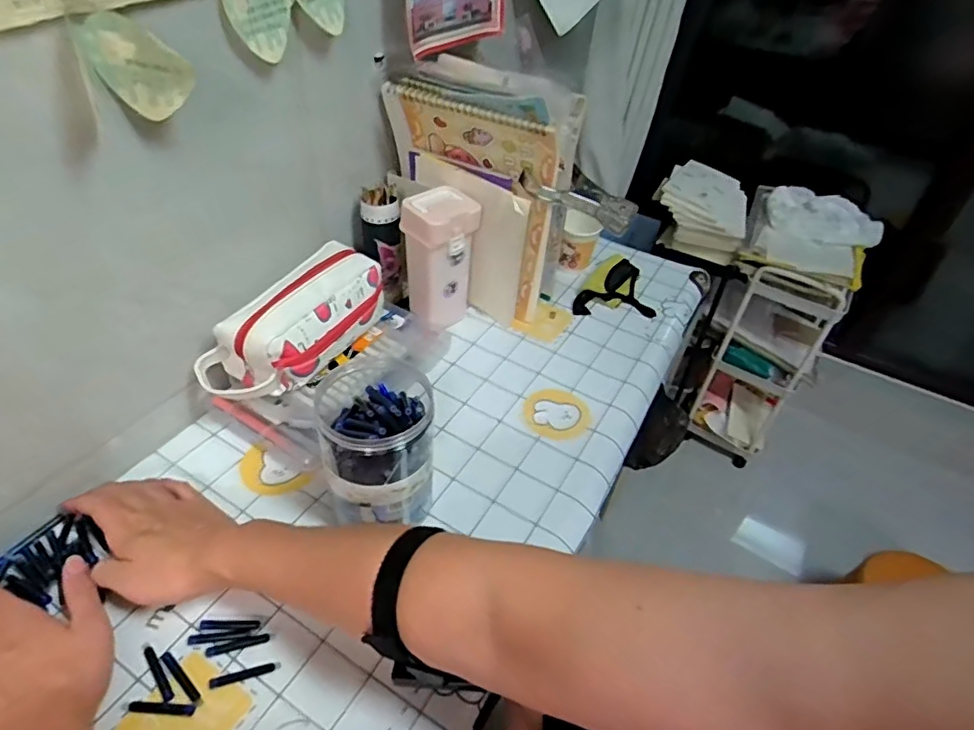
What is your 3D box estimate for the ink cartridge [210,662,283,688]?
[{"bbox_3d":[-0.188,0.240,0.443,0.051,0.004,0.008,-9,45,-17],"label":"ink cartridge"}]

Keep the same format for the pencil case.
[{"bbox_3d":[-0.197,-0.045,0.604,0.099,0.087,0.206,28,46,21],"label":"pencil case"}]

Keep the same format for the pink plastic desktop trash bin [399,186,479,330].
[{"bbox_3d":[-0.059,-0.132,0.719,0.068,0.162,0.085,30,47,23],"label":"pink plastic desktop trash bin"}]

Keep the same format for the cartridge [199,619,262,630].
[{"bbox_3d":[-0.211,0.213,0.468,0.047,0.004,0.008,2,42,-6],"label":"cartridge"}]

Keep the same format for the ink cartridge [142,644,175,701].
[{"bbox_3d":[-0.251,0.233,0.433,0.008,0.004,0.054,-29,53,-33],"label":"ink cartridge"}]

